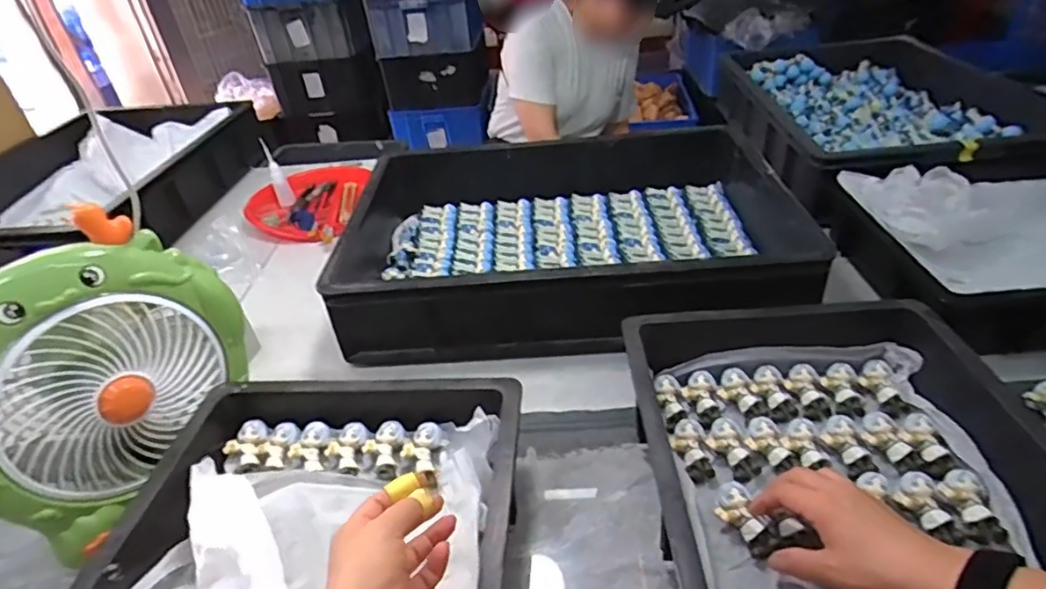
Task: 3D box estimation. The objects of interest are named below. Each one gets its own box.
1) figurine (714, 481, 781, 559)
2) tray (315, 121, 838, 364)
[{"bbox_3d":[0.181,0.187,0.487,0.032,0.026,0.066,-16,43,-13],"label":"figurine"},{"bbox_3d":[0.056,-0.087,0.840,0.589,0.131,0.406,0,36,8],"label":"tray"}]

